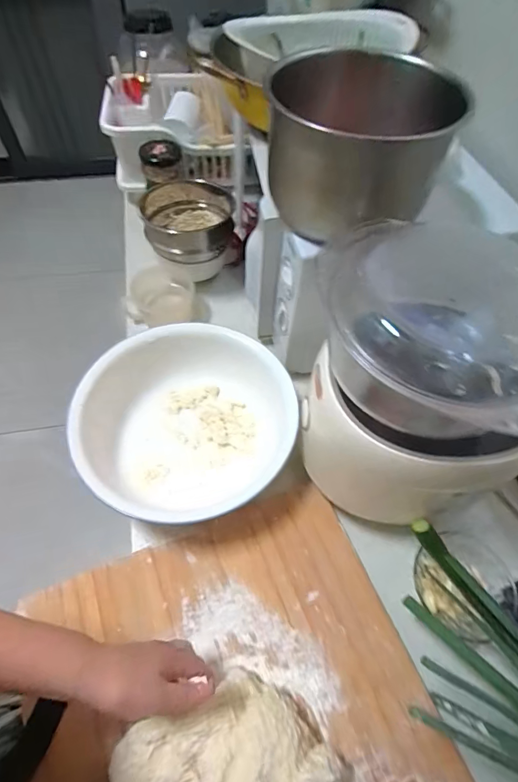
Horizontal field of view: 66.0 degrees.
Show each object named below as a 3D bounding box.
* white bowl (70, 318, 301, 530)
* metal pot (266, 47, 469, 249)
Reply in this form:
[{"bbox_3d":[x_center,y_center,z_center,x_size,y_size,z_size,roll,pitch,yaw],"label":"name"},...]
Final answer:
[{"bbox_3d":[-0.097,0.047,0.559,0.267,0.115,0.281,0,59,0],"label":"white bowl"},{"bbox_3d":[0.104,-0.274,0.456,0.191,0.122,0.184,1,58,-2],"label":"metal pot"}]

